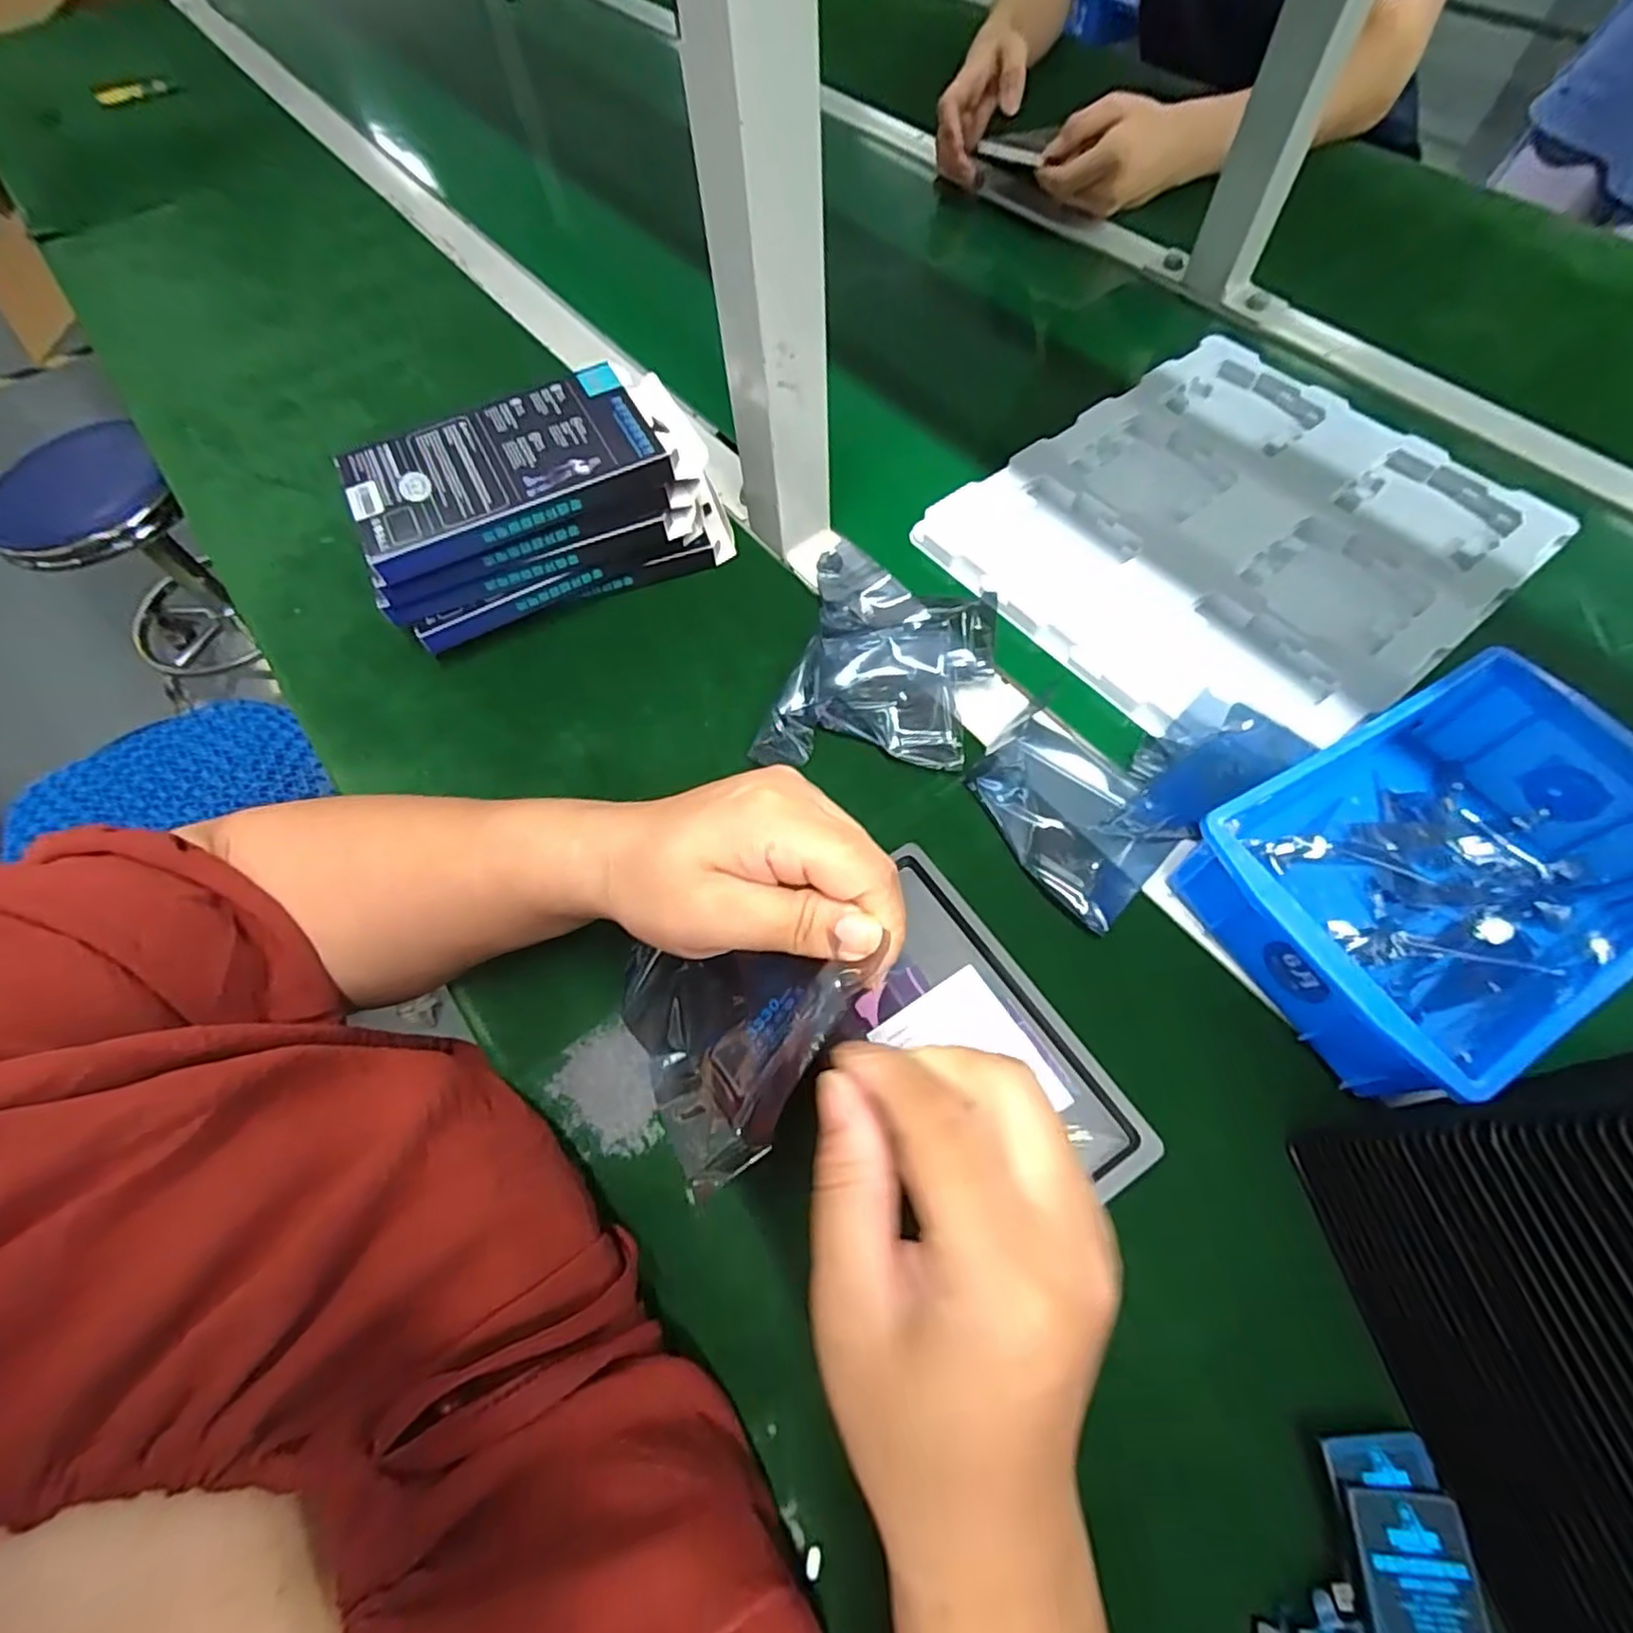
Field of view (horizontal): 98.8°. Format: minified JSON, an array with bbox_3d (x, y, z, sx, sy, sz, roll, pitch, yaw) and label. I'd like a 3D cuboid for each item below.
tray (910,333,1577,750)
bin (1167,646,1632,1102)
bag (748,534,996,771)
[{"bbox_3d":[0.268,-0.185,0.452,0.312,0.015,0.269,-35,66,-16],"label":"tray"},{"bbox_3d":[0.278,0.019,0.317,0.202,0.061,0.124,-27,64,-12],"label":"bin"},{"bbox_3d":[0.043,-0.099,0.403,0.115,0.037,0.149,13,63,9],"label":"bag"}]

